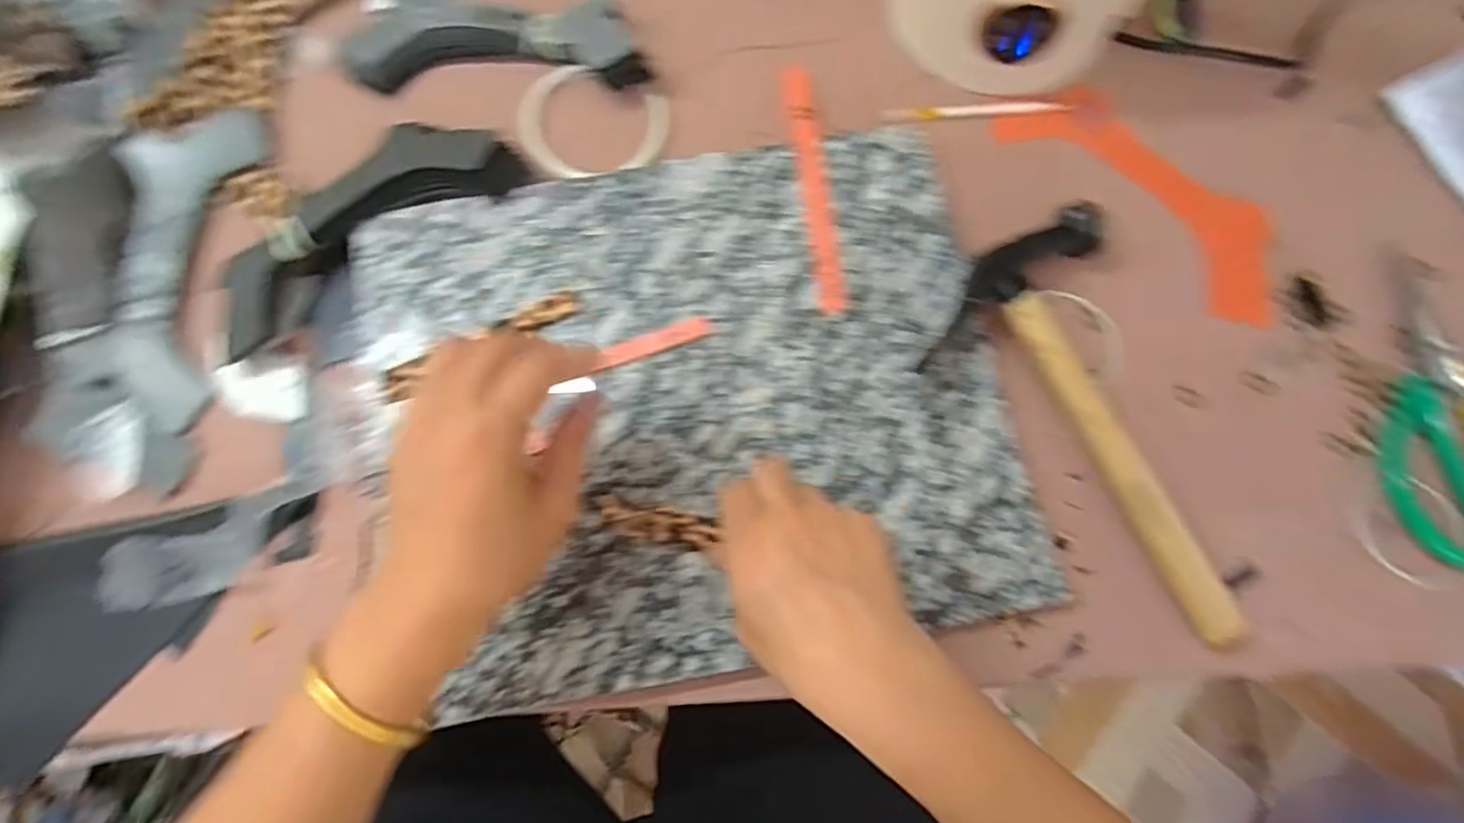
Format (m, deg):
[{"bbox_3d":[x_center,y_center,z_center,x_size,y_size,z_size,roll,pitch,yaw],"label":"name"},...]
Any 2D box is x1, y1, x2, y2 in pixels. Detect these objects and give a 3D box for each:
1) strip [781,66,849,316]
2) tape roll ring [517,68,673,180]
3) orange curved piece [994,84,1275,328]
[{"bbox_3d":[0.052,-0.145,0.421,0.019,0.004,0.180,-5,75,-2],"label":"strip"},{"bbox_3d":[-0.090,-0.188,0.437,0.096,0.009,0.081,-8,75,-3],"label":"tape roll ring"},{"bbox_3d":[0.275,-0.144,0.444,0.072,0.009,0.205,-40,72,-5],"label":"orange curved piece"}]

